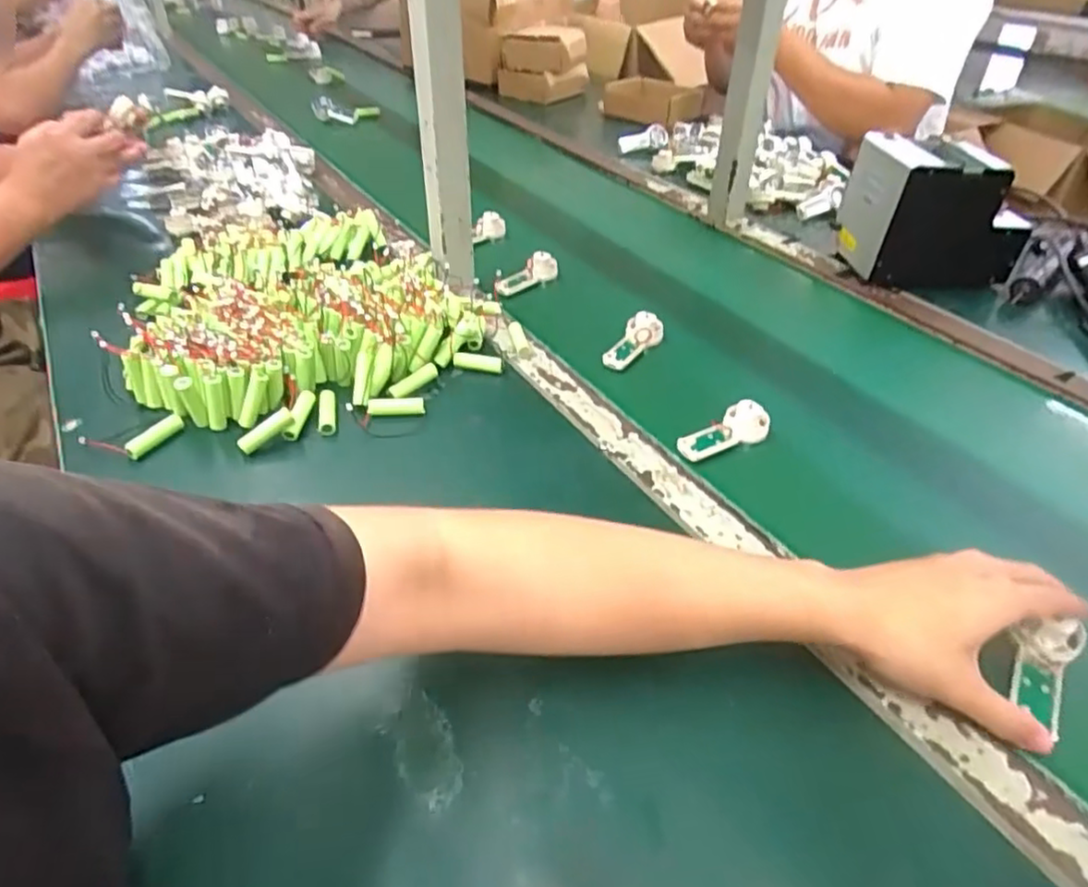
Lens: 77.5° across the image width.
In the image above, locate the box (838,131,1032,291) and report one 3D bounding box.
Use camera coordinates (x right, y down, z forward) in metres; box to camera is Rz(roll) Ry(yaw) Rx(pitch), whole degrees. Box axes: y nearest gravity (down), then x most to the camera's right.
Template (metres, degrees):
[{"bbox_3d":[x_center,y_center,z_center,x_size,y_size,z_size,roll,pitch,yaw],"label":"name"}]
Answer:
[{"bbox_3d":[0.481,-0.290,0.841,0.174,0.149,0.134,-2,40,-3],"label":"box"}]

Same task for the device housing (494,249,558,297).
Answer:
[{"bbox_3d":[-0.018,-0.203,0.825,0.041,0.022,0.095,27,47,28],"label":"device housing"}]

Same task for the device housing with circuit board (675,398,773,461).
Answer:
[{"bbox_3d":[0.158,-0.011,0.599,0.092,0.022,0.036,-26,46,-27],"label":"device housing with circuit board"}]

